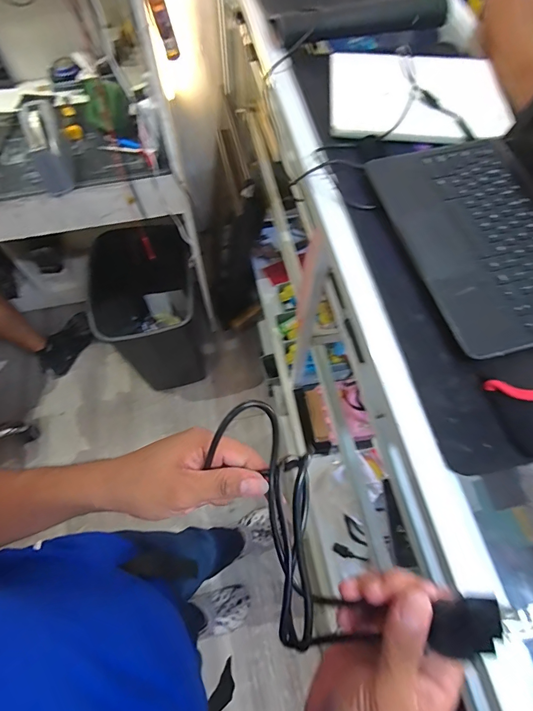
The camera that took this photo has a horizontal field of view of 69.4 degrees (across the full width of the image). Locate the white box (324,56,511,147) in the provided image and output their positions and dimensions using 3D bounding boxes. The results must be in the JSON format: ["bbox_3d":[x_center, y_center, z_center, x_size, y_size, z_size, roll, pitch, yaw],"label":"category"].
[{"bbox_3d":[0.227,-0.387,0.569,0.260,0.013,0.204,3,65,2],"label":"white box"}]

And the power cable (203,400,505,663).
[{"bbox_3d":[0.030,0.137,0.275,0.225,0.070,0.107,41,71,17],"label":"power cable"}]

